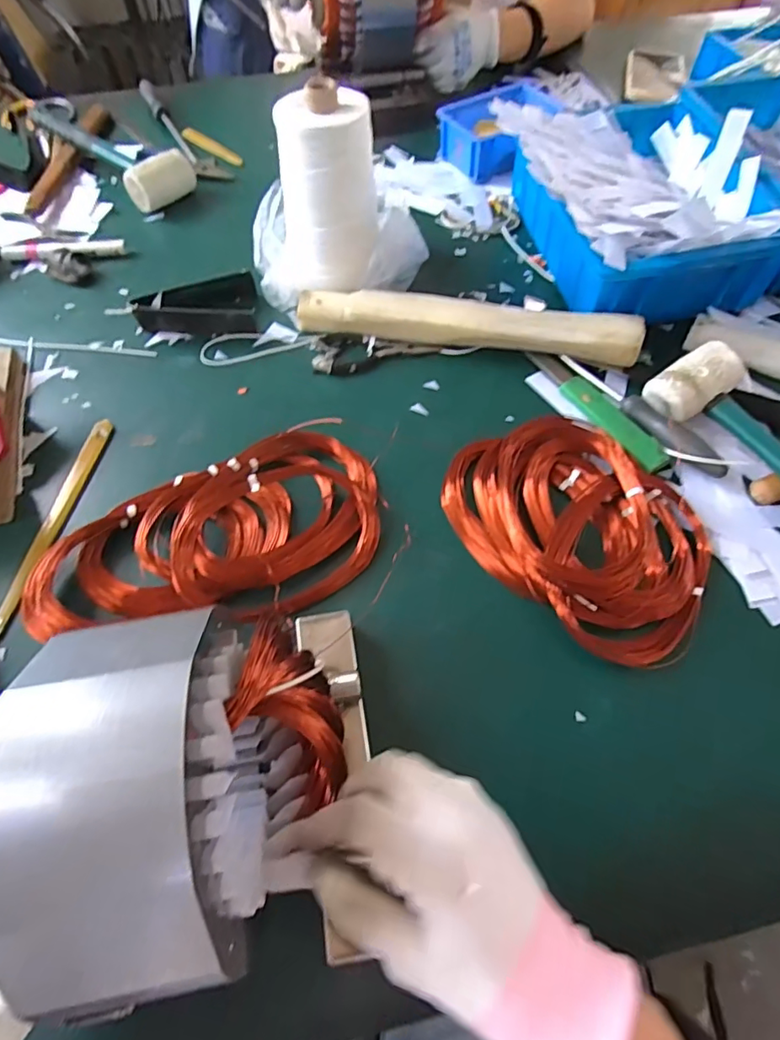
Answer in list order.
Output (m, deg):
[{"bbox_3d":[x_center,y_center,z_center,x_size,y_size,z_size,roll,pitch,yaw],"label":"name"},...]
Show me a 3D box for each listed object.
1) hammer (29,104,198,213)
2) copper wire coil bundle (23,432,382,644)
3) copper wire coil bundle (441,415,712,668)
[{"bbox_3d":[-0.382,-0.506,0.708,0.087,0.050,0.317,-41,68,-17],"label":"hammer"},{"bbox_3d":[-0.143,0.006,0.425,0.264,0.031,0.150,-9,63,-2],"label":"copper wire coil bundle"},{"bbox_3d":[0.149,-0.001,0.423,0.214,0.032,0.152,37,70,19],"label":"copper wire coil bundle"}]

